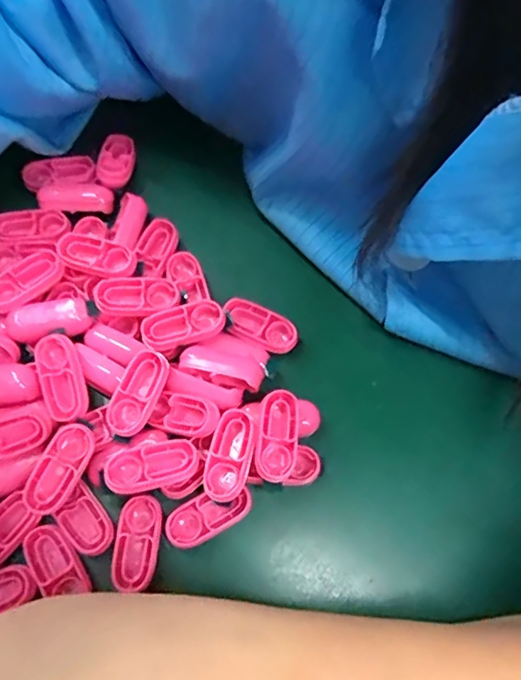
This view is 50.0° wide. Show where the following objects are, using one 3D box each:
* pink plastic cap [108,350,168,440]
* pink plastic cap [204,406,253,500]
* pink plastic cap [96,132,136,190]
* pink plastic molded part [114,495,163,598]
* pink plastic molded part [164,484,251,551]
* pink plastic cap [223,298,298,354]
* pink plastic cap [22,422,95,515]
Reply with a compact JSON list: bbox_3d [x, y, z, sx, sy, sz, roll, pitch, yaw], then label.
[{"bbox_3d":[-0.048,0.021,0.218,0.015,0.008,0.034,23,71,6],"label":"pink plastic cap"},{"bbox_3d":[-0.012,0.043,0.210,0.015,0.004,0.034,11,70,2],"label":"pink plastic cap"},{"bbox_3d":[-0.068,-0.087,0.265,0.016,0.009,0.033,1,56,-2],"label":"pink plastic cap"},{"bbox_3d":[-0.045,0.074,0.206,0.015,0.004,0.033,3,70,-1],"label":"pink plastic molded part"},{"bbox_3d":[-0.020,0.066,0.213,0.033,0.004,0.016,-29,73,-12],"label":"pink plastic molded part"},{"bbox_3d":[0.000,-0.006,0.242,0.033,0.006,0.016,28,71,8],"label":"pink plastic cap"},{"bbox_3d":[-0.074,0.048,0.208,0.015,0.009,0.034,26,71,8],"label":"pink plastic cap"}]

